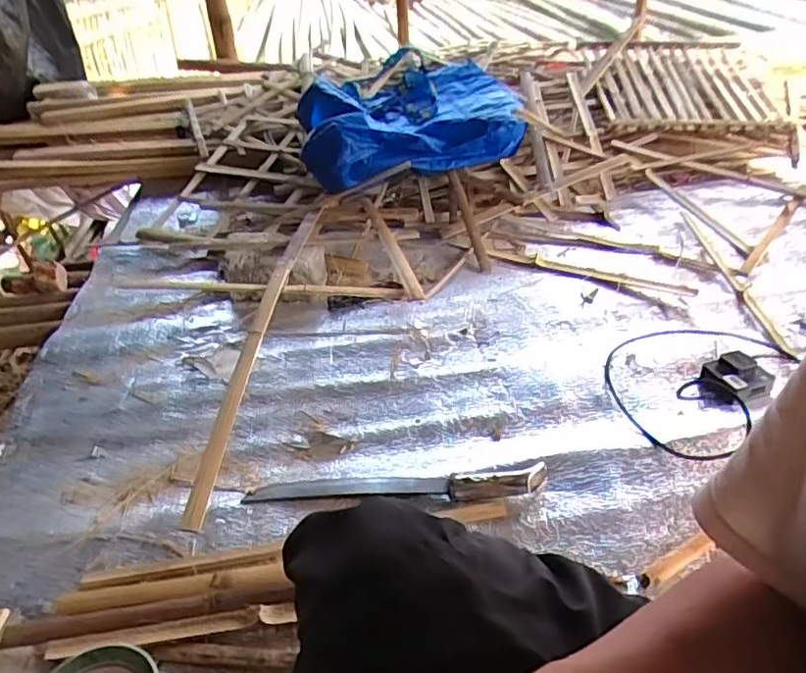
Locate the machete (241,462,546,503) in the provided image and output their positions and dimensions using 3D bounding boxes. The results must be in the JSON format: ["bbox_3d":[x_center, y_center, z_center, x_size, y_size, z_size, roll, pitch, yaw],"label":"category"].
[{"bbox_3d":[-0.013,0.200,0.797,0.410,0.036,0.048,-1,37,3],"label":"machete"}]

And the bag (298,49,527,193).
[{"bbox_3d":[0.001,-0.584,1.560,0.529,0.161,0.576,-7,35,-7],"label":"bag"}]

